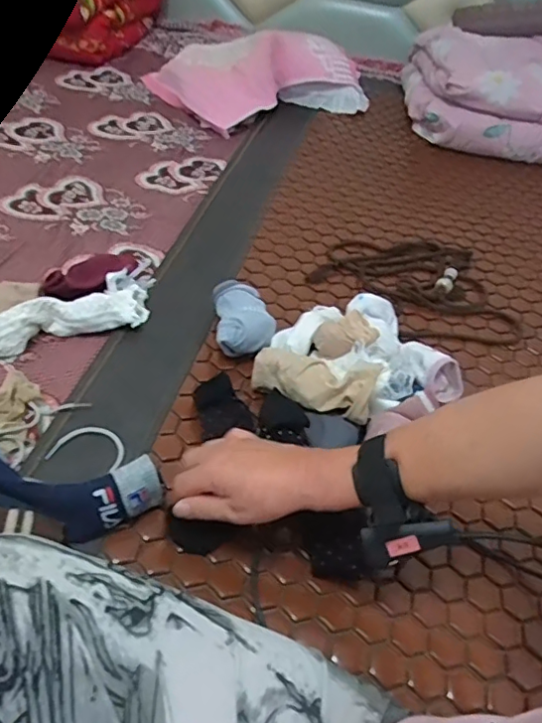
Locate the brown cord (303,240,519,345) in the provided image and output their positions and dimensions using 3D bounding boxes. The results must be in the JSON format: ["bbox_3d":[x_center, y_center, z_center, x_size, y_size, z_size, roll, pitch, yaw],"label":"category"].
[{"bbox_3d":[0.204,-0.115,0.830,0.274,0.017,0.237,-1,46,-8],"label":"brown cord"}]

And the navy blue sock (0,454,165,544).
[{"bbox_3d":[-0.191,0.114,0.491,0.183,0.079,0.060,4,45,-3],"label":"navy blue sock"}]

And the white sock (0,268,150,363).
[{"bbox_3d":[-0.260,-0.056,0.691,0.222,0.057,0.079,-11,48,-17],"label":"white sock"}]

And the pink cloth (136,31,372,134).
[{"bbox_3d":[-0.014,-0.631,1.222,0.446,0.135,0.225,-14,49,-20],"label":"pink cloth"}]

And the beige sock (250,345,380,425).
[{"bbox_3d":[0.043,0.022,0.600,0.142,0.044,0.068,16,43,33],"label":"beige sock"}]

